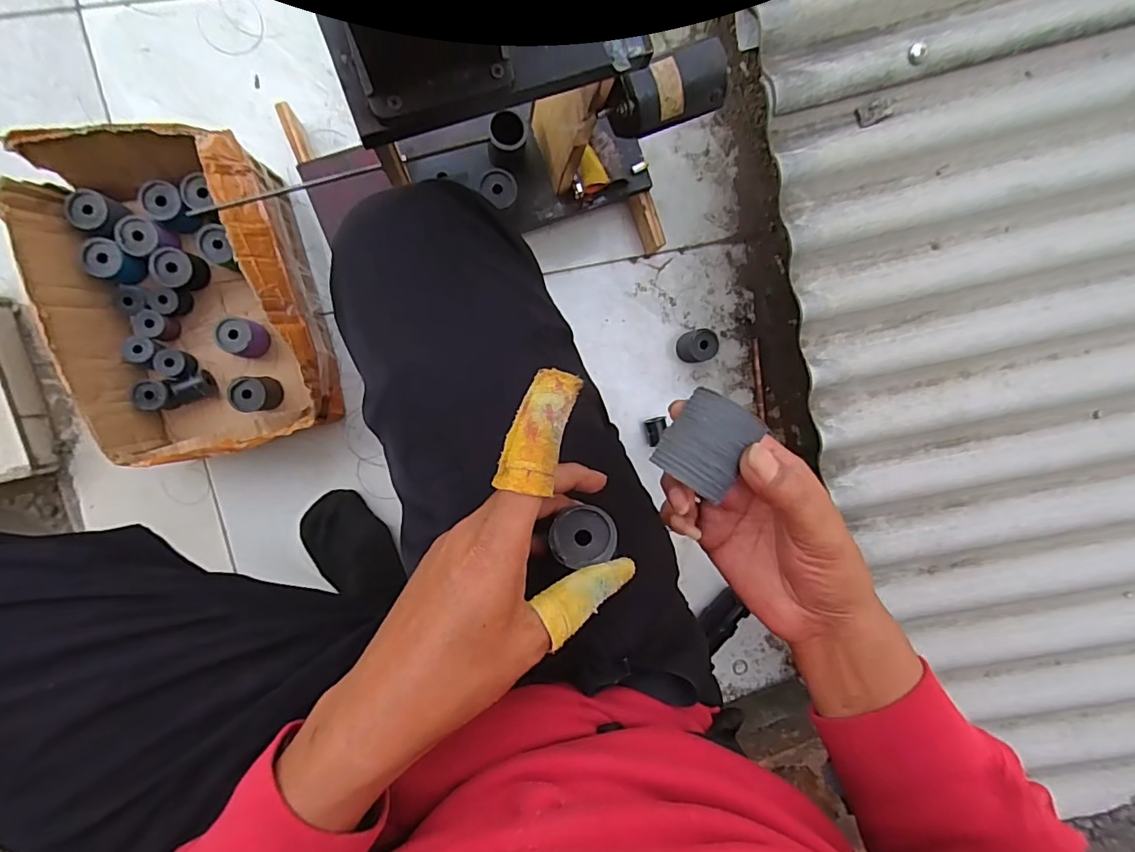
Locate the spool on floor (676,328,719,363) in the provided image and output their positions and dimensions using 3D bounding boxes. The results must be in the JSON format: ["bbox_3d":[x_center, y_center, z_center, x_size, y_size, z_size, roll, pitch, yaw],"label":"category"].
[{"bbox_3d":[0.181,-0.112,0.735,0.043,0.049,0.043,-1,95,-8],"label":"spool on floor"}]

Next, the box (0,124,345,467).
[{"bbox_3d":[-0.441,-0.146,0.603,0.264,0.132,0.353,-12,96,-7],"label":"box"}]

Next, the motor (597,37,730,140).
[{"bbox_3d":[0.085,-0.282,0.450,0.108,0.056,0.045,-25,98,-6],"label":"motor"}]

